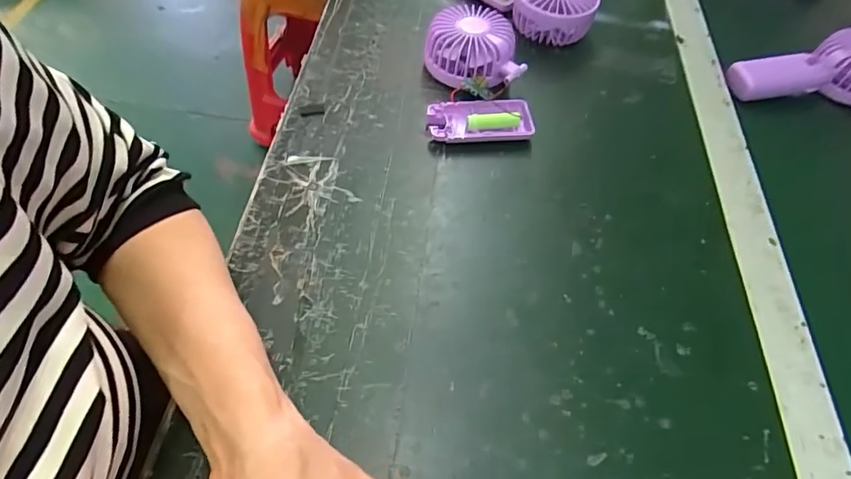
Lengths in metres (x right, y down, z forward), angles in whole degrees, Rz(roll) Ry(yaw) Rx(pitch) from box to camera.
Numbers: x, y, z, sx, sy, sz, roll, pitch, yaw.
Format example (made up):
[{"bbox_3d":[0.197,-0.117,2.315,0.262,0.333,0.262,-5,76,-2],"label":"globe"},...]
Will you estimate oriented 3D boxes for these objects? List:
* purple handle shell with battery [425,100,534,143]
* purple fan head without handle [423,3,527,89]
[{"bbox_3d":[0.048,-0.106,0.437,0.094,0.018,0.043,-2,58,-6],"label":"purple handle shell with battery"},{"bbox_3d":[0.047,-0.185,0.466,0.094,0.047,0.080,3,58,-3],"label":"purple fan head without handle"}]

